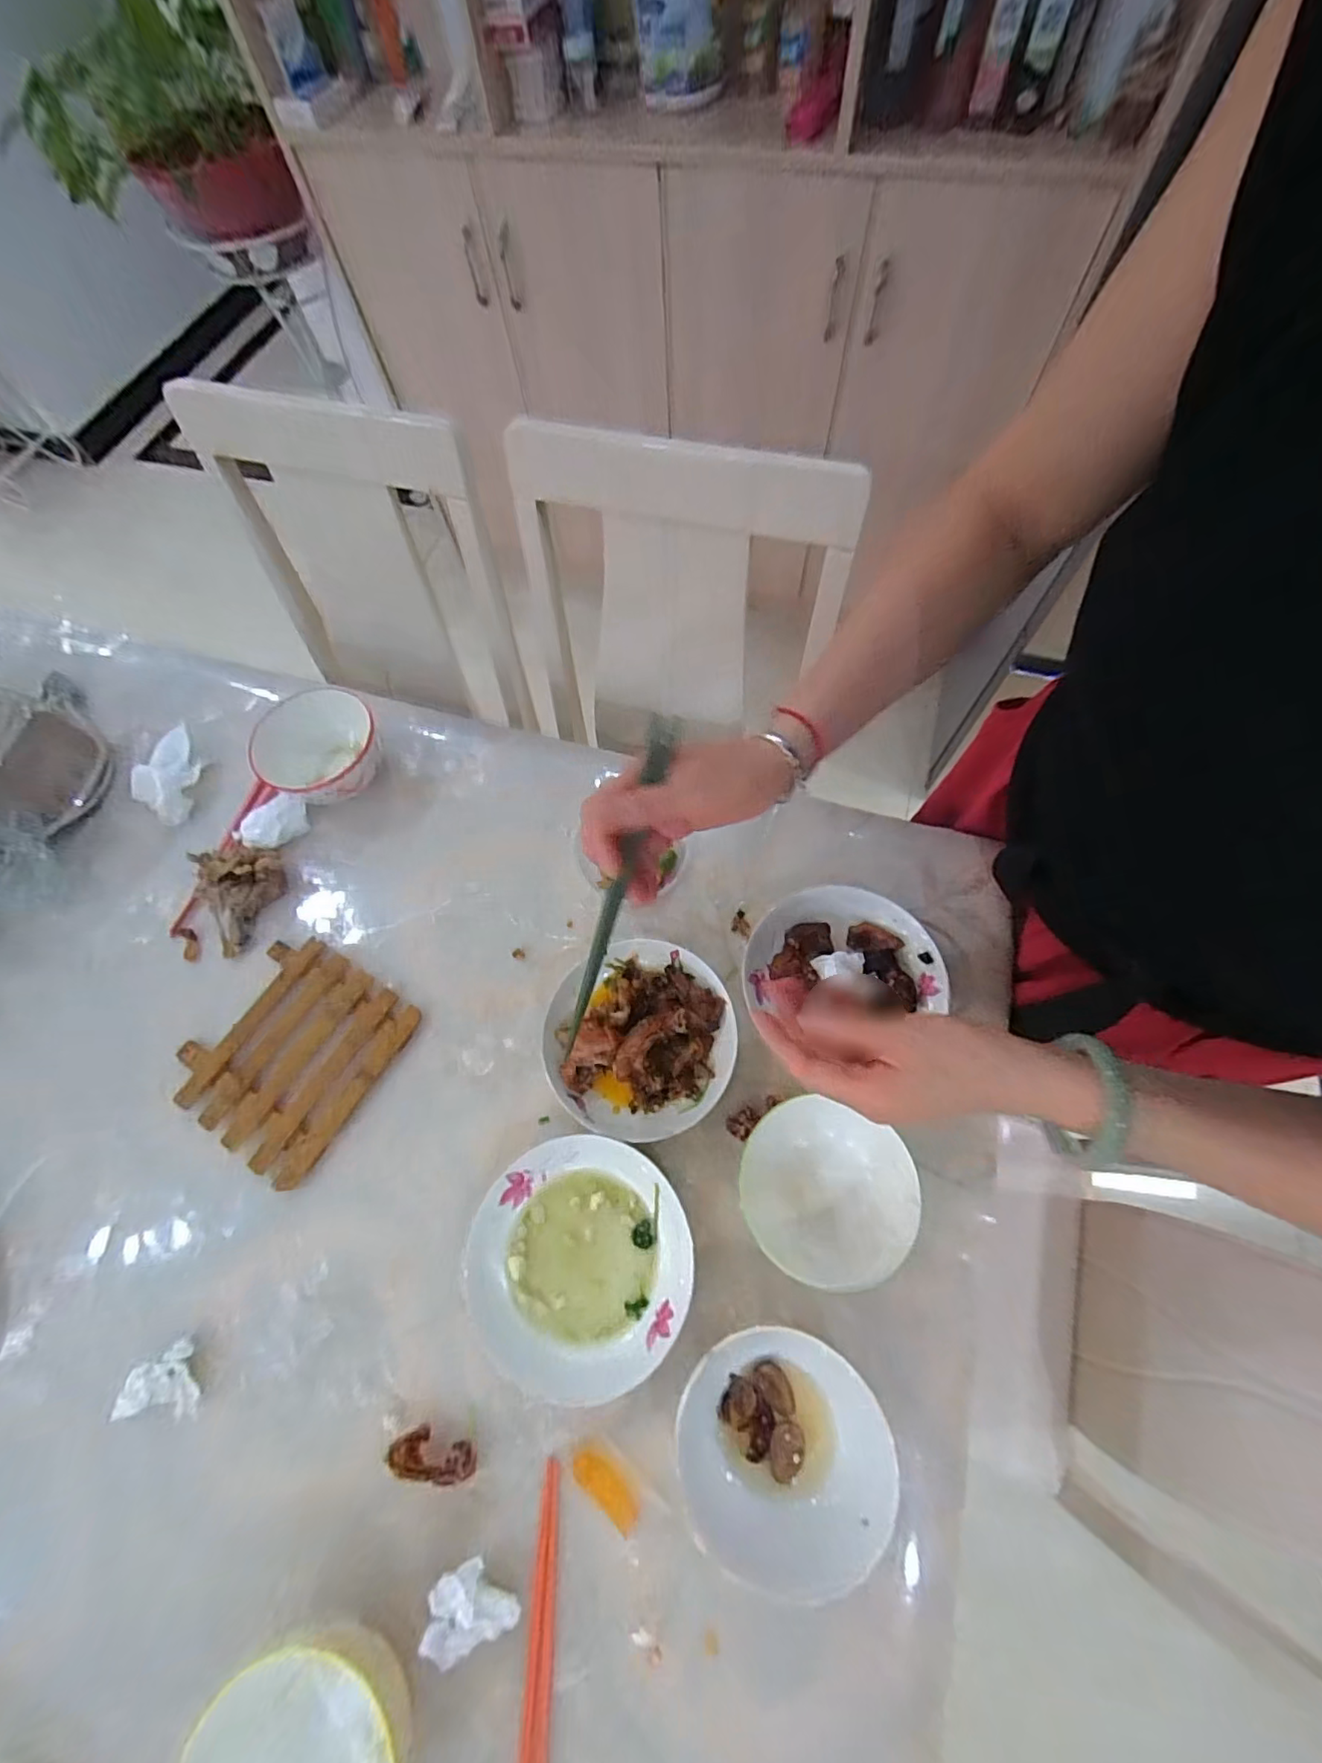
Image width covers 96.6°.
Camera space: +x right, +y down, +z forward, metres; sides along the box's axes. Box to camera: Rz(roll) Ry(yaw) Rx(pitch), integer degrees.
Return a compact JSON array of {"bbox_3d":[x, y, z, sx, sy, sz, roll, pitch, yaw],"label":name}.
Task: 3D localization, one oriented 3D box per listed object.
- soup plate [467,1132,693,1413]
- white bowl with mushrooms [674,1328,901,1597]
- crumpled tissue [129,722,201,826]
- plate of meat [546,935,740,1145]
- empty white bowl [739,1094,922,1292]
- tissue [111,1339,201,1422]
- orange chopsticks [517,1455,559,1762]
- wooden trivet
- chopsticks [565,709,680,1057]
[{"bbox_3d":[-0.064,0.291,0.457,0.170,0.028,0.162,-1,68,3],"label":"soup plate"},{"bbox_3d":[0.079,0.375,0.396,0.127,0.059,0.126,-1,68,3],"label":"white bowl with mushrooms"},{"bbox_3d":[-0.550,-0.120,0.647,0.059,0.031,0.105,-7,68,0],"label":"crumpled tissue"},{"bbox_3d":[-0.018,0.134,0.512,0.160,0.044,0.157,-1,68,3],"label":"plate of meat"},{"bbox_3d":[0.121,0.232,0.447,0.118,0.064,0.115,-1,68,3],"label":"empty white bowl"},{"bbox_3d":[-0.383,0.389,0.451,0.063,0.033,0.051,-20,68,-5],"label":"tissue"},{"bbox_3d":[-0.079,0.520,0.372,0.022,0.009,0.234,-1,68,3],"label":"orange chopsticks"},{"bbox_3d":[-0.339,0.155,0.541,0.170,0.011,0.176,30,73,14],"label":"wooden trivet"},{"bbox_3d":[-0.029,0.010,0.372,0.014,0.016,0.229,21,106,11],"label":"chopsticks"}]

